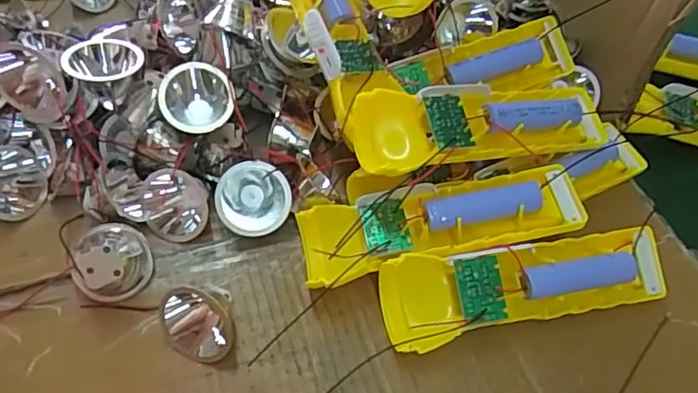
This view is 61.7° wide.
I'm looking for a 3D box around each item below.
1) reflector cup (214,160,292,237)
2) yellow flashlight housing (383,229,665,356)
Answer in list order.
[{"bbox_3d":[-0.056,0.001,0.354,0.044,0.024,0.043,0,93,4],"label":"reflector cup"},{"bbox_3d":[0.094,0.047,0.322,0.155,0.029,0.046,-10,83,-5],"label":"yellow flashlight housing"}]

